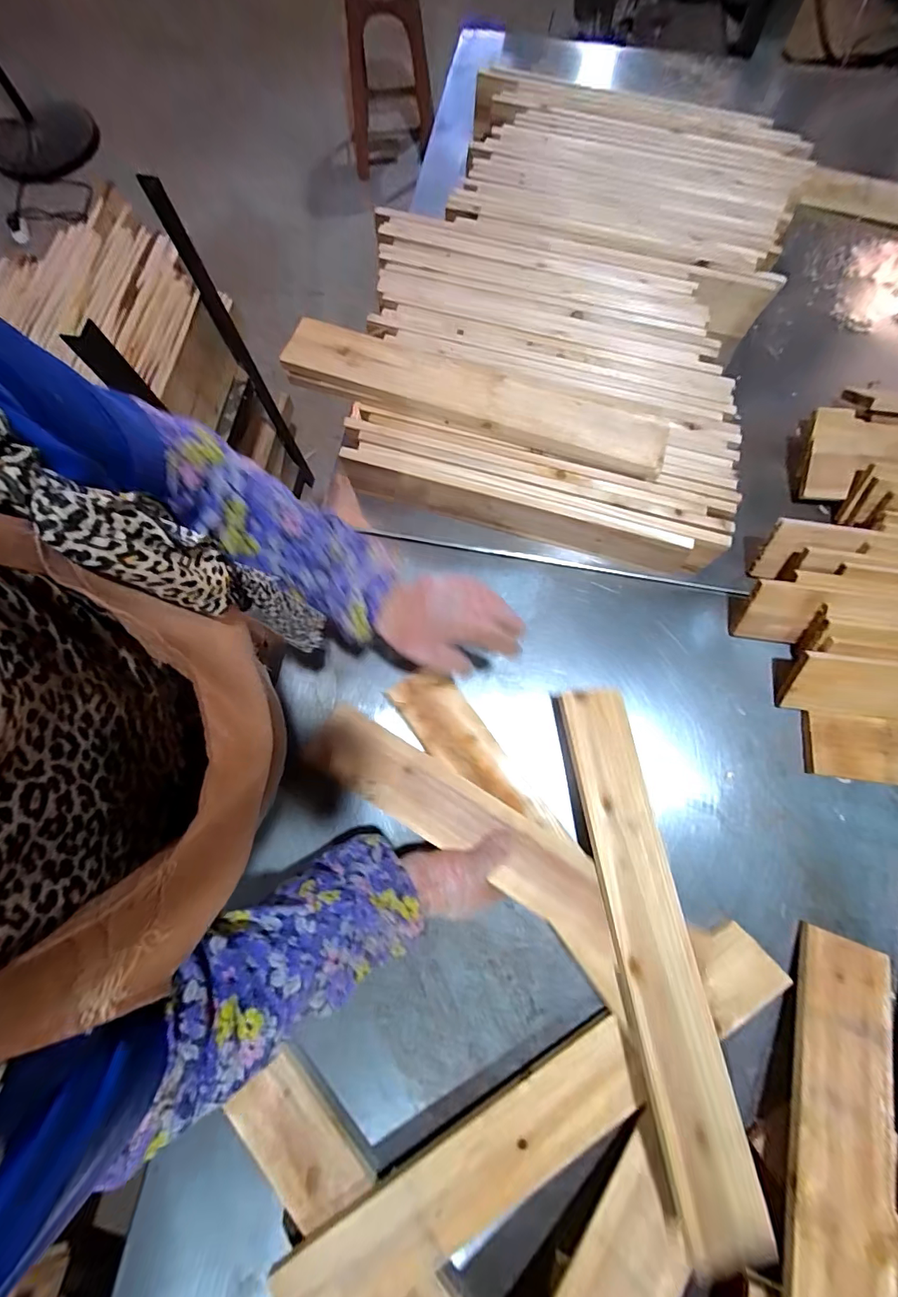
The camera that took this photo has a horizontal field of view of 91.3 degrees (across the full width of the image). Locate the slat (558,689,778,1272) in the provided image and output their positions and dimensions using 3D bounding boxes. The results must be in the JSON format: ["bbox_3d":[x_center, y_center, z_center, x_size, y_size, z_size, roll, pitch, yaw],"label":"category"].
[{"bbox_3d":[0.210,0.298,0.463,0.080,0.025,0.506,-10,72,-1],"label":"slat"}]

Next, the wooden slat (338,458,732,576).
[{"bbox_3d":[0.095,-0.181,0.593,0.506,0.078,0.018,16,77,7],"label":"wooden slat"}]

